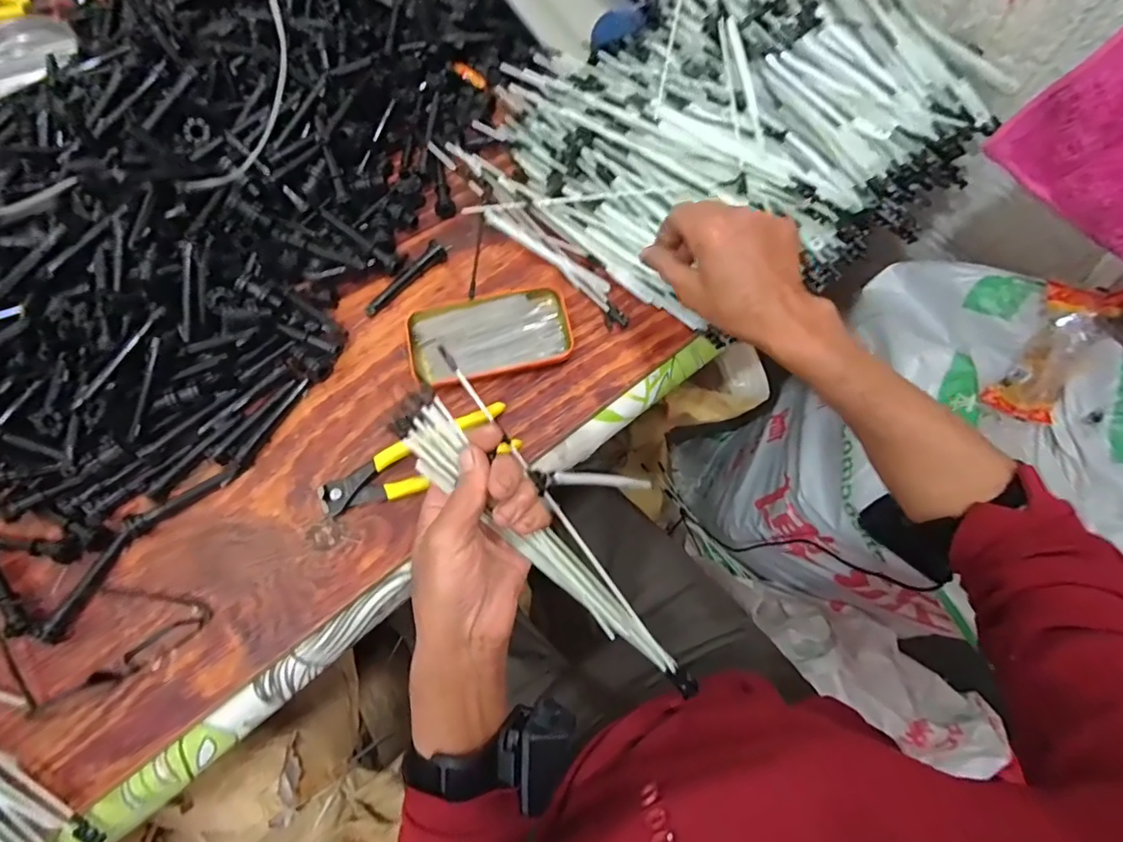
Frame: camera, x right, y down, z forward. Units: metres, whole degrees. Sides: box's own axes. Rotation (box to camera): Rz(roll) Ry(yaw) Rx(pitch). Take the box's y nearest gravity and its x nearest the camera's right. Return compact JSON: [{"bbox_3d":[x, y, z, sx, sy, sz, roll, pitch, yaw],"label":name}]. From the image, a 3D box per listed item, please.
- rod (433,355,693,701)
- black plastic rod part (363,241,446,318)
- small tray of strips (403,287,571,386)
[{"bbox_3d":[0.007,0.071,0.380,0.013,0.012,0.295,-37,94,-12],"label":"rod"},{"bbox_3d":[-0.149,-0.135,0.525,0.018,0.012,0.095,43,76,14],"label":"black plastic rod part"},{"bbox_3d":[-0.064,-0.075,0.498,0.142,0.020,0.080,-18,71,-6],"label":"small tray of strips"}]

